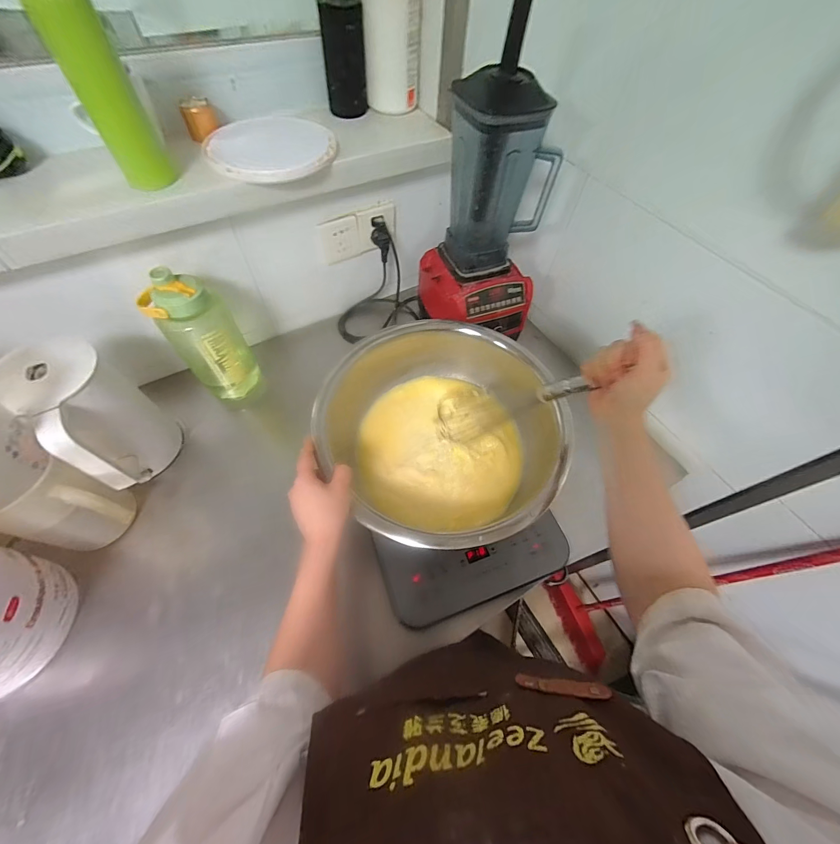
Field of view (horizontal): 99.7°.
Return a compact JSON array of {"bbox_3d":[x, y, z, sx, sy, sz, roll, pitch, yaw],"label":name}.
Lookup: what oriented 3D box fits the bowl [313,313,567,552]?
[{"bbox_3d":[0.031,0.009,0.585,0.370,0.137,0.341,-7,58,-5],"label":"bowl"}]

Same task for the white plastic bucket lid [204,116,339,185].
[{"bbox_3d":[-0.256,-0.459,0.592,0.197,0.018,0.196,1,64,-3],"label":"white plastic bucket lid"}]

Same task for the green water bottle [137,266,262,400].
[{"bbox_3d":[-0.393,-0.147,0.666,0.116,0.268,0.099,-32,66,-20],"label":"green water bottle"}]

